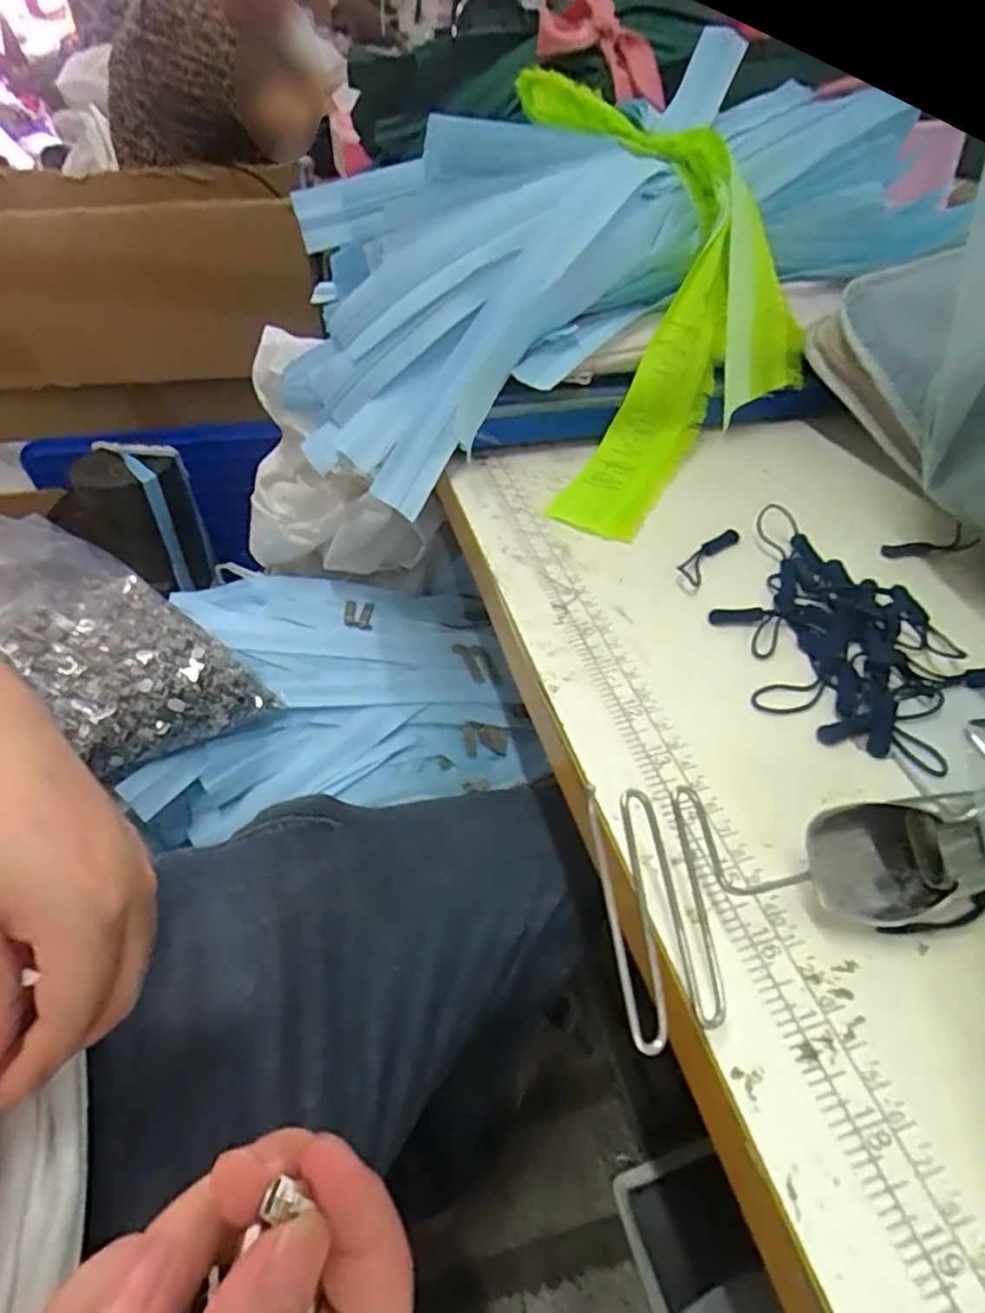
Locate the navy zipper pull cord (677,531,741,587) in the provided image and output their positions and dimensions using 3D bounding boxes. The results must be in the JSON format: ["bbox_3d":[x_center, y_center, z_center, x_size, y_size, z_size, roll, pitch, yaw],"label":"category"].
[{"bbox_3d":[0.117,-0.054,0.352,0.013,0.009,0.054,29,54,27],"label":"navy zipper pull cord"}]

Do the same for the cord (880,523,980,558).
[{"bbox_3d":[0.233,-0.062,0.348,0.046,0.021,0.006,-1,47,1],"label":"cord"}]

